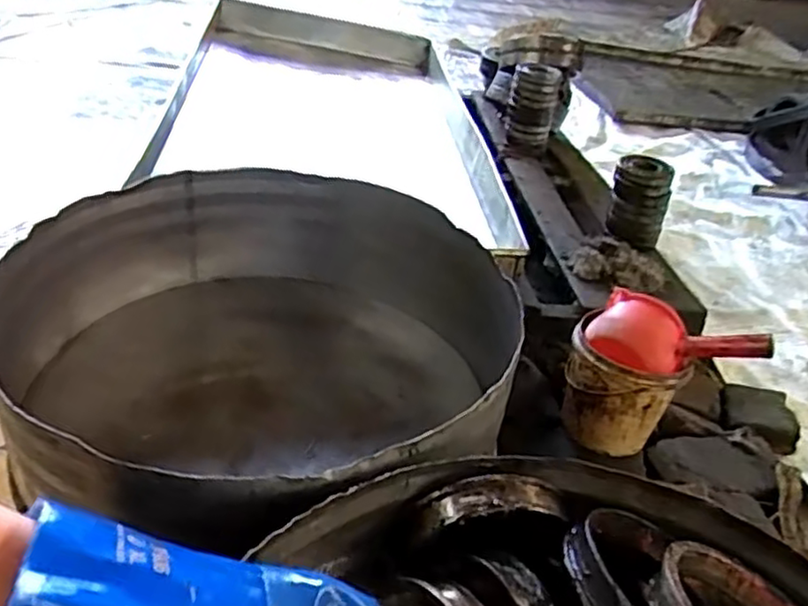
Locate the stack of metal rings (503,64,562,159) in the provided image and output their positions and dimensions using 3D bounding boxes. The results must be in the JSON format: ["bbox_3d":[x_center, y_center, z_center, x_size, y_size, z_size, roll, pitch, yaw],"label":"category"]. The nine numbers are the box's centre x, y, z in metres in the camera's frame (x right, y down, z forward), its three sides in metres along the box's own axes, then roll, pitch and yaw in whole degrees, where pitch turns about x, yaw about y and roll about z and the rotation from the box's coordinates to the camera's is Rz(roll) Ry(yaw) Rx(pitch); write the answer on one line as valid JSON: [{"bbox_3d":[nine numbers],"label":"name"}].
[{"bbox_3d":[0.328,-0.483,1.778,0.131,0.226,0.120,14,34,6],"label":"stack of metal rings"}]

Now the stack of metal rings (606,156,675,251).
[{"bbox_3d":[0.488,-0.213,1.453,0.119,0.162,0.143,17,34,11],"label":"stack of metal rings"}]

